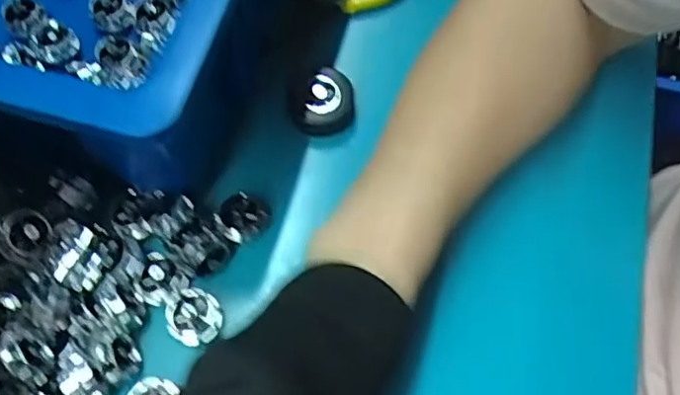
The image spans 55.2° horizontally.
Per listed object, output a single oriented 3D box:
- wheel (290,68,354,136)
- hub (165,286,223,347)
[{"bbox_3d":[-0.010,-0.051,0.359,0.035,0.024,0.034,4,61,0],"label":"wheel"},{"bbox_3d":[-0.069,0.057,0.309,0.025,0.007,0.025,1,61,-2],"label":"hub"}]

